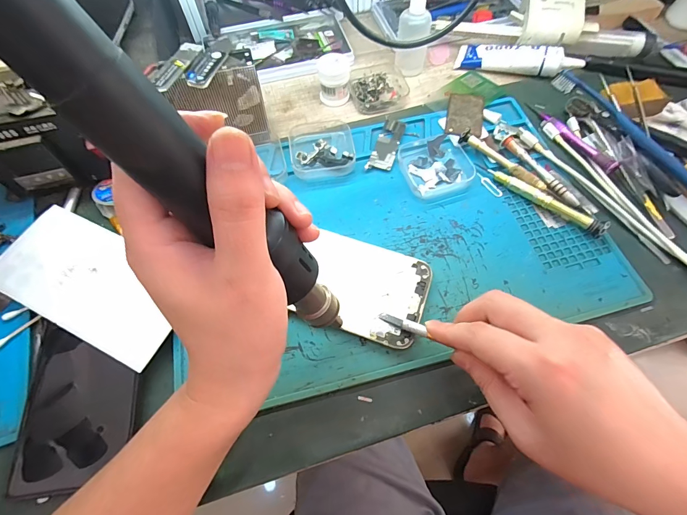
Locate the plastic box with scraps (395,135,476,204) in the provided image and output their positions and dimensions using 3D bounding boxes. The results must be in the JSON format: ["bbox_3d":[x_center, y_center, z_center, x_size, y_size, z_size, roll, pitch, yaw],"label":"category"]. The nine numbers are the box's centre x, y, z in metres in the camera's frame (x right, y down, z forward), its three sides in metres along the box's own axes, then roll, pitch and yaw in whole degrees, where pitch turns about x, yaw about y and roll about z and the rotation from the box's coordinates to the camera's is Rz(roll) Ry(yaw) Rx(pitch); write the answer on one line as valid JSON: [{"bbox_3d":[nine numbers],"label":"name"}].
[{"bbox_3d":[0.091,-0.091,0.341,0.066,0.014,0.072,-17,64,-8],"label":"plastic box with scraps"}]

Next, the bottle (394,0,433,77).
[{"bbox_3d":[0.080,-0.251,0.398,0.036,0.074,0.035,9,64,5],"label":"bottle"}]

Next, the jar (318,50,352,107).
[{"bbox_3d":[-0.010,-0.200,0.391,0.034,0.041,0.032,-3,63,-1],"label":"jar"}]

